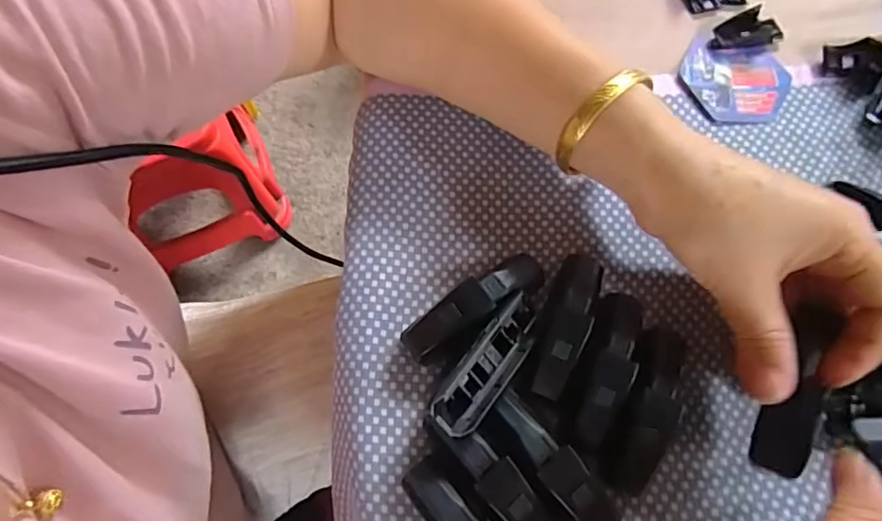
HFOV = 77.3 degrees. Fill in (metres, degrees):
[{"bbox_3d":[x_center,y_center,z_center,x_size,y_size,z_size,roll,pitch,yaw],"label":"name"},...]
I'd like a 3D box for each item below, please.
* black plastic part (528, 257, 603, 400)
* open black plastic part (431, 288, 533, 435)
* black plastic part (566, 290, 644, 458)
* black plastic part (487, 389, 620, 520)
[{"bbox_3d":[0.056,0.028,0.251,0.021,0.025,0.069,21,70,6],"label":"black plastic part"},{"bbox_3d":[0.021,0.043,0.233,0.020,0.012,0.066,35,60,10],"label":"open black plastic part"},{"bbox_3d":[0.071,0.050,0.244,0.019,0.024,0.066,17,70,4],"label":"black plastic part"},{"bbox_3d":[0.047,0.088,0.231,0.018,0.025,0.070,-37,75,-14],"label":"black plastic part"}]

